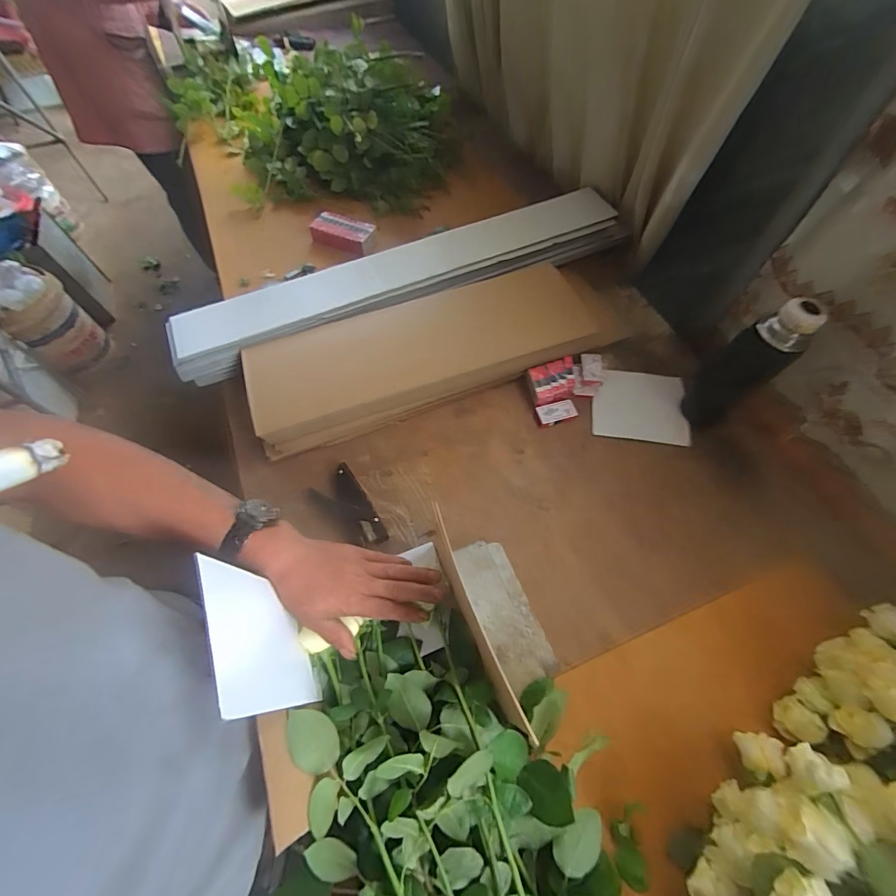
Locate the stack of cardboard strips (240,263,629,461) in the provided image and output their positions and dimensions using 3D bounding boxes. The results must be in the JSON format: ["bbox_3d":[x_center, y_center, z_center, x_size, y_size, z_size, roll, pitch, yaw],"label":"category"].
[{"bbox_3d":[-0.035,-0.191,0.798,0.680,0.091,0.220,-18,64,-9],"label":"stack of cardboard strips"}]

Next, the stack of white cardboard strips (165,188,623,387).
[{"bbox_3d":[-0.072,-0.373,0.884,1.002,0.068,0.150,-21,64,-11],"label":"stack of white cardboard strips"}]

